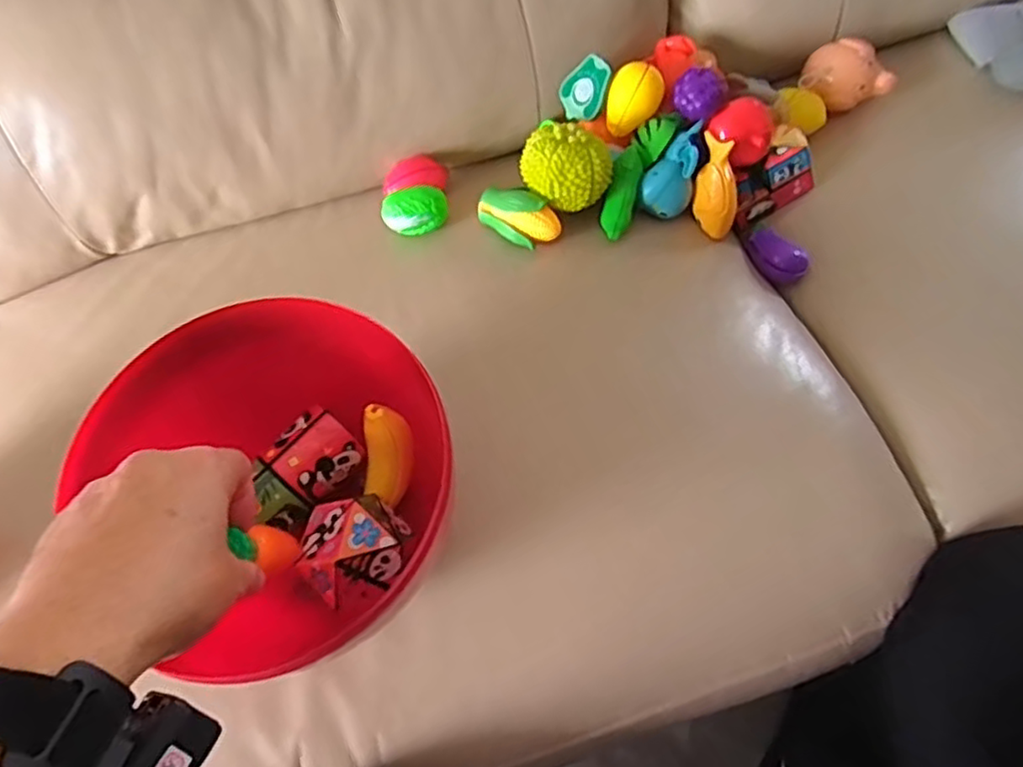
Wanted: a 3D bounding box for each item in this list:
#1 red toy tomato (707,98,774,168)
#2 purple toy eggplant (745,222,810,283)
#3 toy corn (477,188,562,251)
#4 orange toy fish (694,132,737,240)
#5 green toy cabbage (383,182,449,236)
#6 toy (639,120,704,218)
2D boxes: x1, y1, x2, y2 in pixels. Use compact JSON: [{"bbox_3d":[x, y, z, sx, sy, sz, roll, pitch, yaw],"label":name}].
[{"bbox_3d":[0.203,-0.223,0.586,0.047,0.045,0.055,-29,67,-10],"label":"red toy tomato"},{"bbox_3d":[0.243,-0.122,0.604,0.035,0.023,0.065,-34,67,-12],"label":"purple toy eggplant"},{"bbox_3d":[0.006,-0.149,0.581,0.075,0.031,0.043,37,72,18],"label":"toy corn"},{"bbox_3d":[0.183,-0.175,0.591,0.031,0.088,0.028,-8,29,-2],"label":"orange toy fish"},{"bbox_3d":[-0.087,-0.155,0.590,0.058,0.032,0.034,-11,65,-2],"label":"green toy cabbage"},{"bbox_3d":[0.147,-0.194,0.594,0.045,0.047,0.069,16,67,10],"label":"toy"}]

